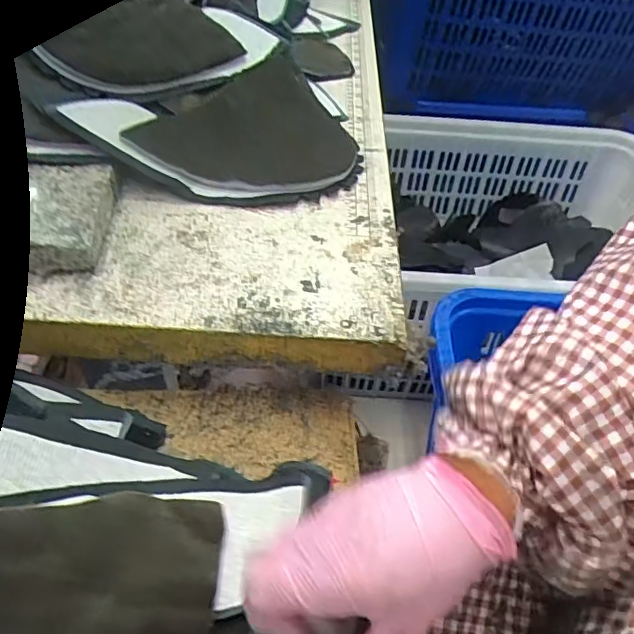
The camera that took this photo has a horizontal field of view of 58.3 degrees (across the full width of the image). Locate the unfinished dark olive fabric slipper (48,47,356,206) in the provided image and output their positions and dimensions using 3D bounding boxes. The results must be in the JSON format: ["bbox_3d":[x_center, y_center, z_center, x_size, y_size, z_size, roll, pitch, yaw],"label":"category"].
[{"bbox_3d":[-0.066,-0.155,0.512,0.184,0.034,0.234,44,52,15],"label":"unfinished dark olive fabric slipper"}]

